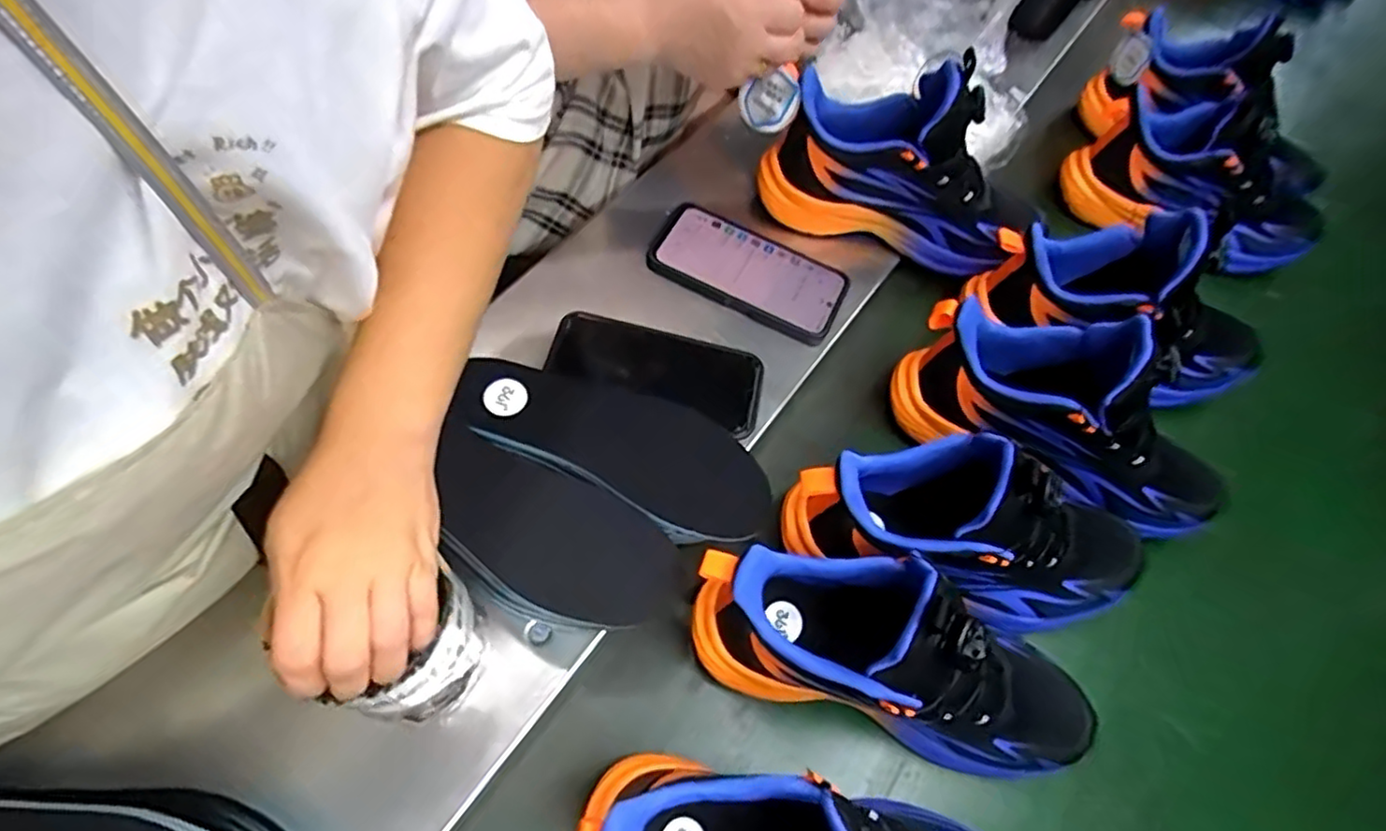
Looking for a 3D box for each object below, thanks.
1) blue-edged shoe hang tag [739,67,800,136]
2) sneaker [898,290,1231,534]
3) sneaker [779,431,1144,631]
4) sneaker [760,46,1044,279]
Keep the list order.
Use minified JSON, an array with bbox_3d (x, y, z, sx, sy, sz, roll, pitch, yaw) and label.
[{"bbox_3d":[0.060,-0.250,0.542,0.047,0.047,0.011,35,43,18],"label":"blue-edged shoe hang tag"},{"bbox_3d":[0.280,0.000,0.501,0.249,0.146,0.089,29,61,14],"label":"sneaker"},{"bbox_3d":[0.193,0.074,0.442,0.255,0.136,0.084,20,57,-11],"label":"sneaker"},{"bbox_3d":[0.174,-0.215,0.564,0.215,0.140,0.090,20,59,9],"label":"sneaker"}]

